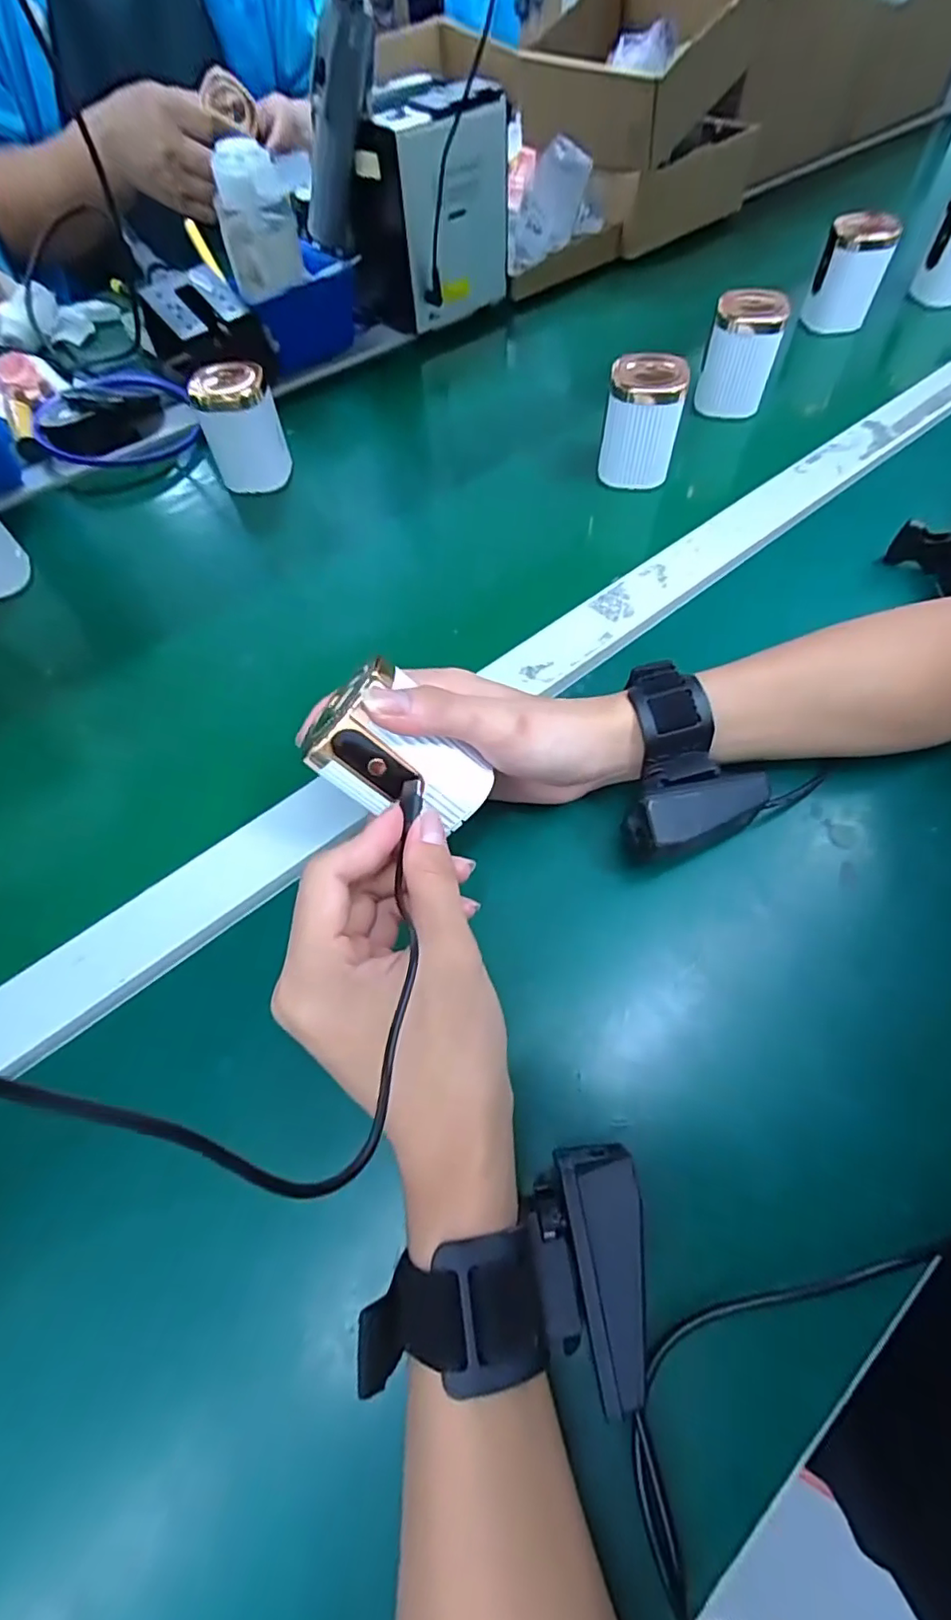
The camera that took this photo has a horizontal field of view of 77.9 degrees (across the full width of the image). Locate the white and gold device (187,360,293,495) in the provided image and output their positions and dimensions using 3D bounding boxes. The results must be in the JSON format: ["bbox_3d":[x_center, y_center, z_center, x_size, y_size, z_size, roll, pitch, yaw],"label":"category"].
[{"bbox_3d":[-0.186,-0.308,0.471,0.058,0.073,0.057,-17,61,-7],"label":"white and gold device"}]

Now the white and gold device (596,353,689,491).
[{"bbox_3d":[0.124,-0.289,0.447,0.056,0.078,0.047,12,61,9],"label":"white and gold device"}]

